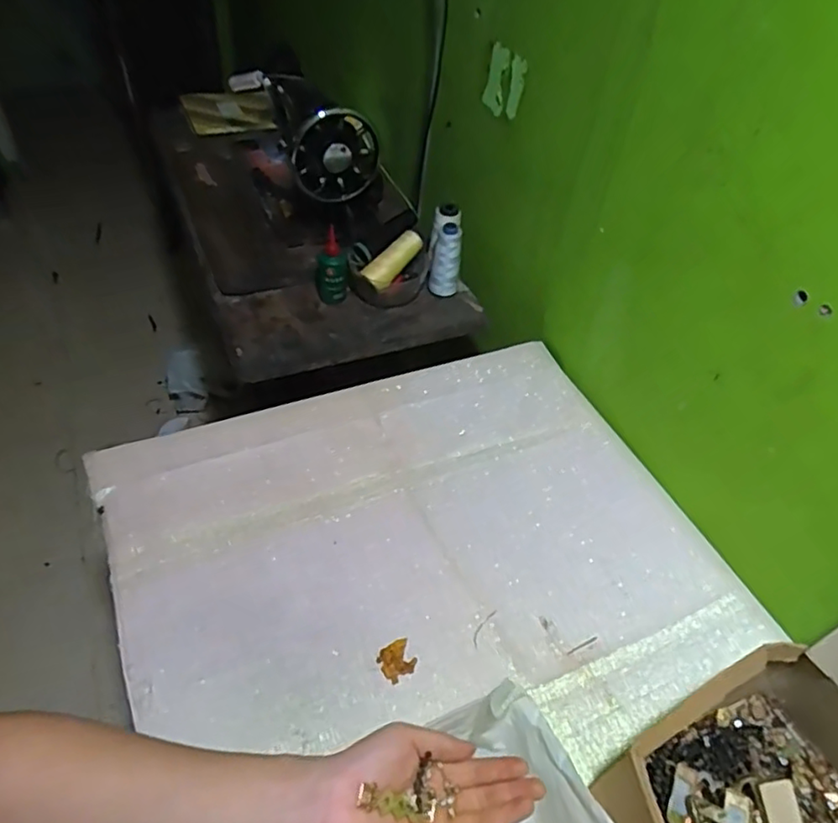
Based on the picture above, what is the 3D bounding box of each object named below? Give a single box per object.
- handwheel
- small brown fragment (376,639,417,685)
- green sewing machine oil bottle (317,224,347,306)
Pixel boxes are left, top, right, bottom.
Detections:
[{"bbox_3d":[-0.126,-0.384,0.936,0.130,0.129,0.037,-9,49,-14],"label":"handwheel"},{"bbox_3d":[-0.020,0.234,0.585,0.034,0.004,0.032,-24,52,-25],"label":"small brown fragment"},{"bbox_3d":[-0.130,-0.211,0.923,0.045,0.107,0.034,-5,47,-9],"label":"green sewing machine oil bottle"}]

